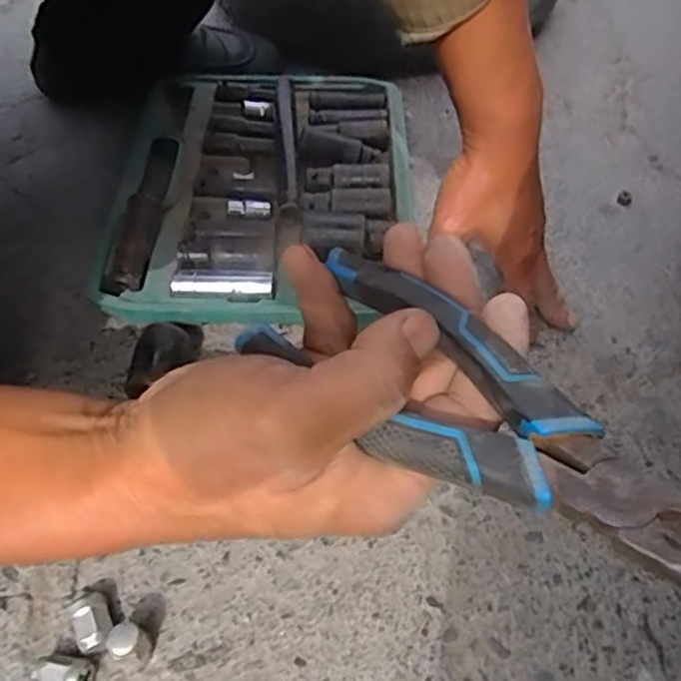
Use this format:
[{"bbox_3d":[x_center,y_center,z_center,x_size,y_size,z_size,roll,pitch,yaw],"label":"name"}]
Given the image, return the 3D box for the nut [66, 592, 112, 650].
[{"bbox_3d":[-0.145,0.164,0.381,0.024,0.020,0.028,-29,58,-23],"label":"nut"}]

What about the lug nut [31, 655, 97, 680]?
[{"bbox_3d":[-0.153,0.188,0.363,0.030,0.022,0.021,6,52,3],"label":"lug nut"}]

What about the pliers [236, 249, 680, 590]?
[{"bbox_3d":[0.052,0.031,0.192,0.053,0.013,0.186,-37,57,-27],"label":"pliers"}]

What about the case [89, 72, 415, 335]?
[{"bbox_3d":[-0.071,-0.146,0.600,0.259,0.046,0.323,0,51,-2],"label":"case"}]

